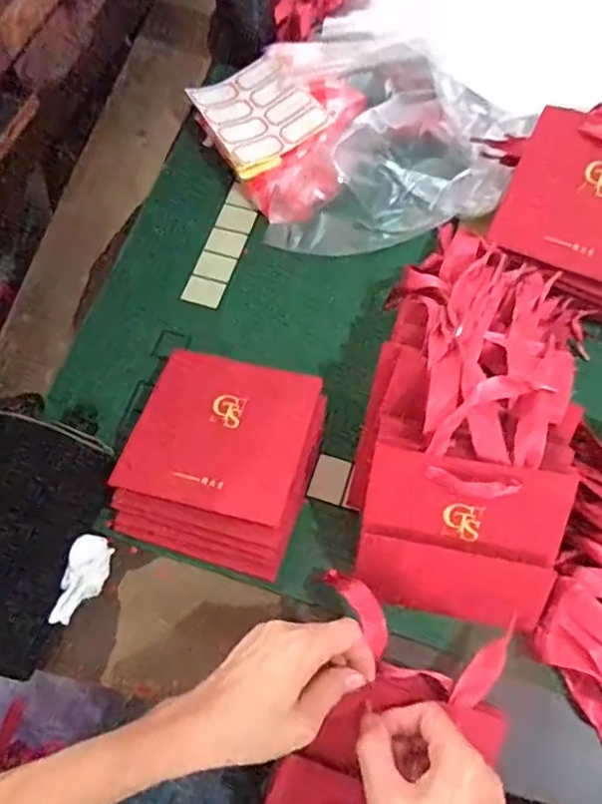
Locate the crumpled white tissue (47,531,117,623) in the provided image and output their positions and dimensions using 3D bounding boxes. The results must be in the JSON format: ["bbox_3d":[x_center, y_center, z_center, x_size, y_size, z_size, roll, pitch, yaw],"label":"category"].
[{"bbox_3d":[-0.176,0.143,0.485,0.026,0.030,0.071,17,68,9],"label":"crumpled white tissue"}]

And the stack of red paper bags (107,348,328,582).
[{"bbox_3d":[-0.066,0.045,0.509,0.146,0.046,0.165,15,68,9],"label":"stack of red paper bags"}]

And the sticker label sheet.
[{"bbox_3d":[-0.046,-0.309,0.640,0.109,0.007,0.131,-34,69,-12],"label":"sticker label sheet"}]

